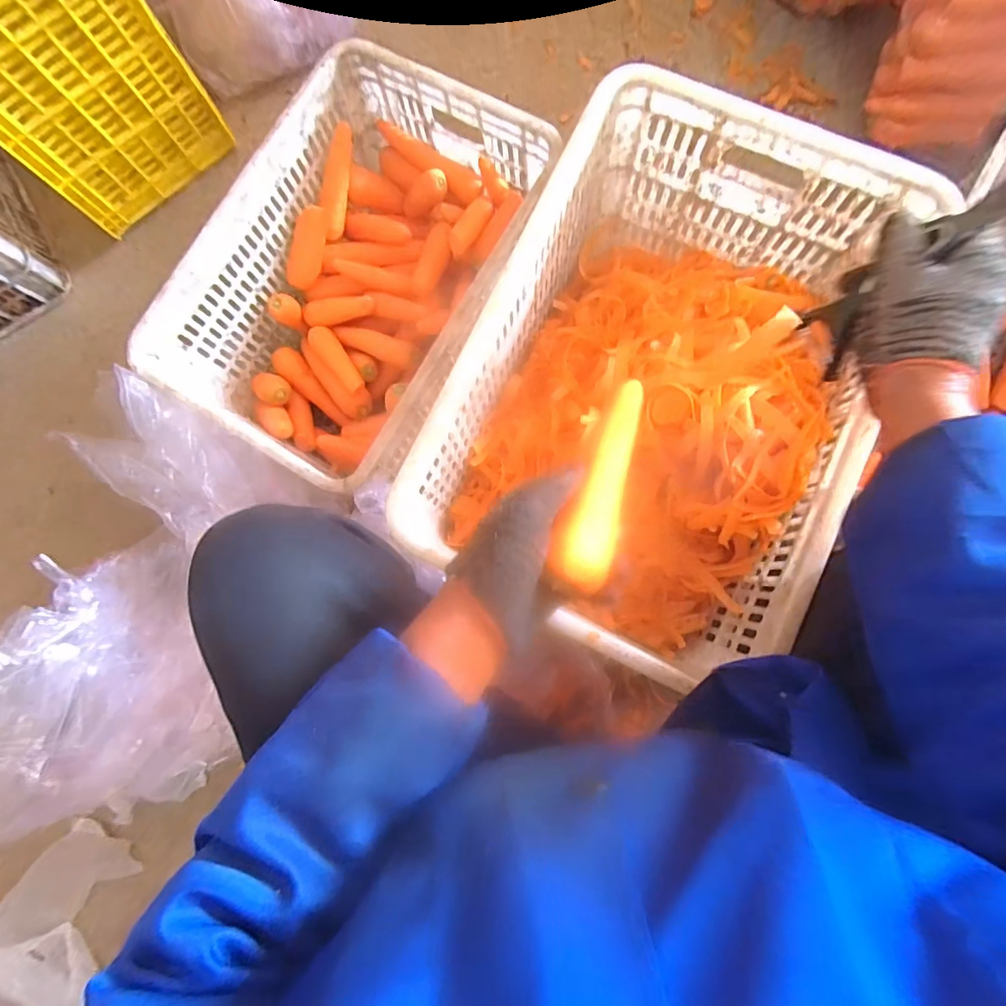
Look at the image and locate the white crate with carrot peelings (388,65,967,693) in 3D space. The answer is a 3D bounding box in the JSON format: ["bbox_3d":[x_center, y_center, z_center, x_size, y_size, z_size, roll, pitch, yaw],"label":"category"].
[{"bbox_3d":[0.186,-0.150,0.641,0.404,0.249,0.587,22,85,6],"label":"white crate with carrot peelings"}]

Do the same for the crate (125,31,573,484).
[{"bbox_3d":[-0.189,-0.299,0.722,0.352,0.225,0.517,29,86,7],"label":"crate"}]

